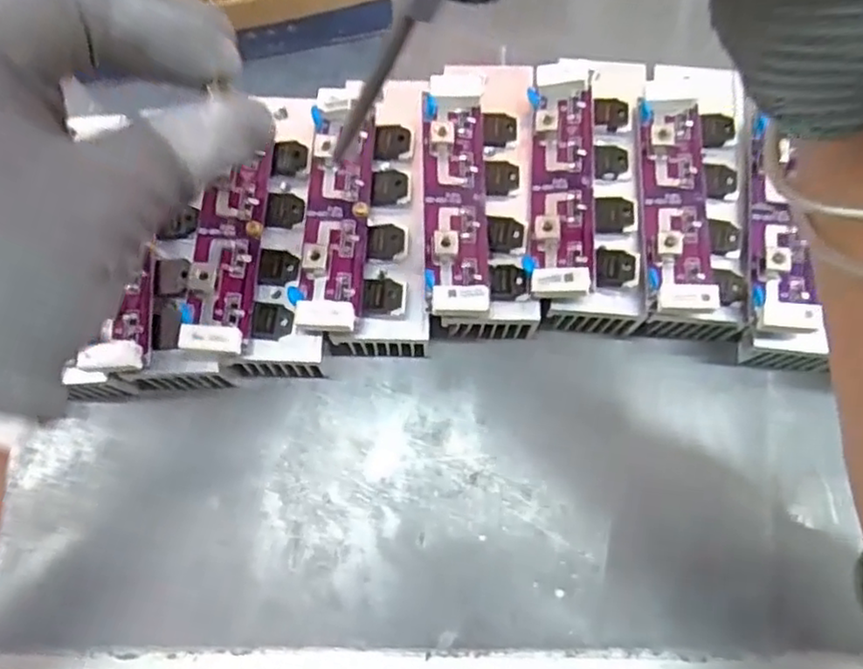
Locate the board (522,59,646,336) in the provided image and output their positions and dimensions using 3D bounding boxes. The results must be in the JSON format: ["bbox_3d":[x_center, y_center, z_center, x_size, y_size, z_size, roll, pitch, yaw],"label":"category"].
[{"bbox_3d":[0.067,-0.065,0.309,0.050,0.047,0.123,2,76,0],"label":"board"}]

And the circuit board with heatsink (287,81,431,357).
[{"bbox_3d":[-0.029,-0.051,0.304,0.052,0.048,0.117,-1,76,-1],"label":"circuit board with heatsink"}]

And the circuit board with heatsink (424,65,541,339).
[{"bbox_3d":[0.022,-0.063,0.306,0.048,0.047,0.123,1,76,-1],"label":"circuit board with heatsink"}]

